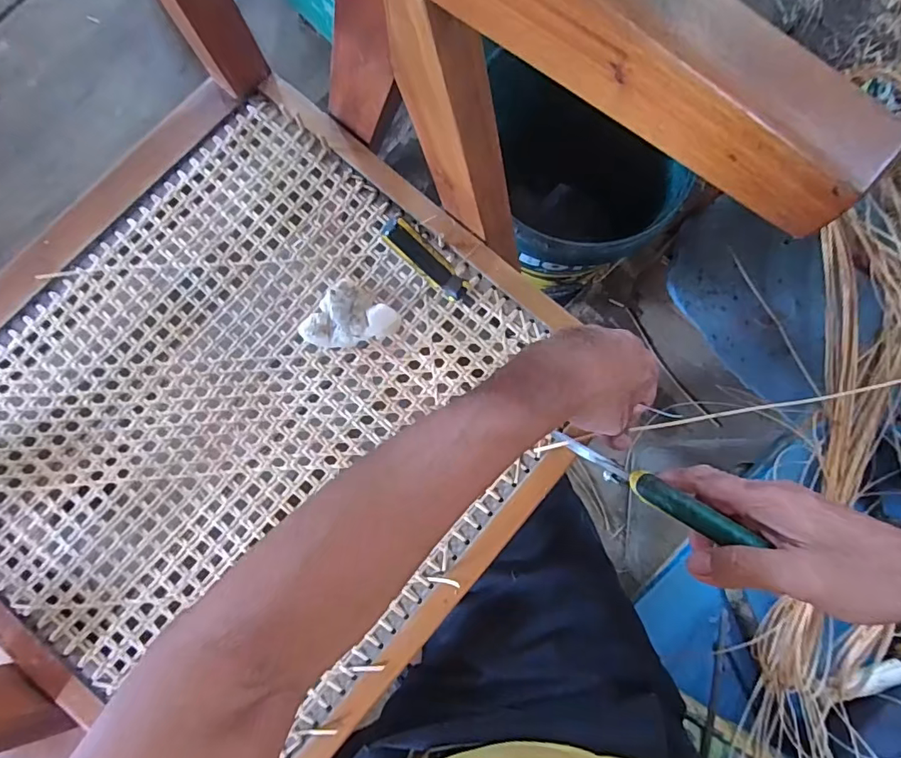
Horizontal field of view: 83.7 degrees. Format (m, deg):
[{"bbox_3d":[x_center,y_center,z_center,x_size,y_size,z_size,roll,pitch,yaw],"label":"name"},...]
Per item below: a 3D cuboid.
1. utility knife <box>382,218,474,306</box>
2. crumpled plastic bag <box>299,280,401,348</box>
[{"bbox_3d":[-0.016,-0.093,0.416,0.099,0.018,0.023,39,82,-32],"label":"utility knife"},{"bbox_3d":[-0.084,-0.046,0.421,0.065,0.021,0.058,33,83,4],"label":"crumpled plastic bag"}]

